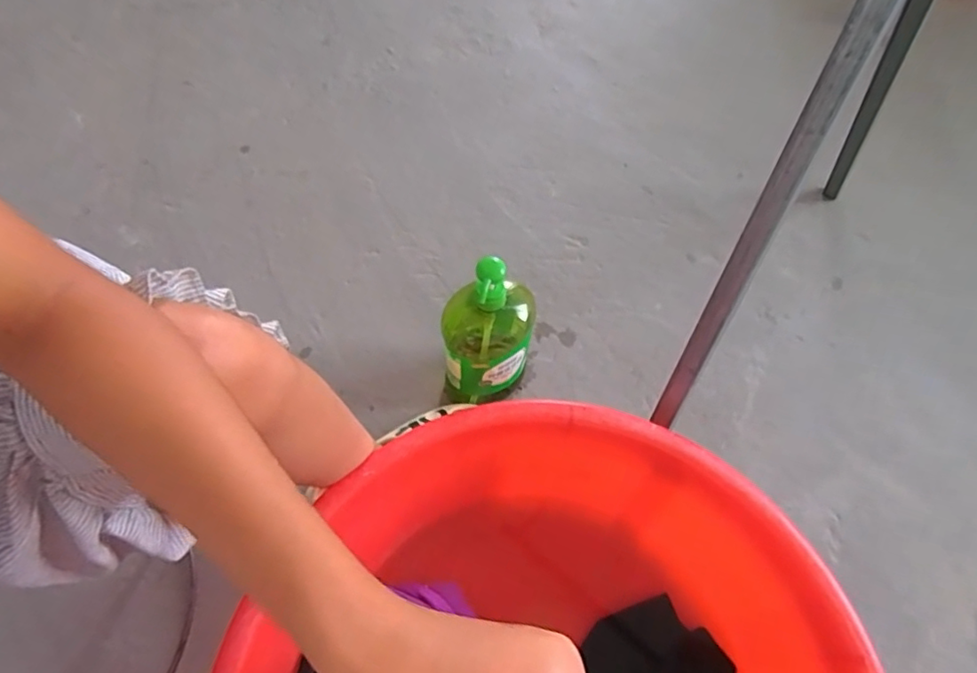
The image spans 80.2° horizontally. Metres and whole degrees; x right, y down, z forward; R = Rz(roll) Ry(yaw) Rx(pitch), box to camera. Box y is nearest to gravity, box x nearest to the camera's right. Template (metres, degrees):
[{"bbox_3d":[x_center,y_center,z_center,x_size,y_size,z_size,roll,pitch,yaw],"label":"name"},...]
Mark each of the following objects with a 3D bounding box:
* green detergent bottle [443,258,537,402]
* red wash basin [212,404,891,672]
[{"bbox_3d":[-0.002,0.002,0.725,0.110,0.260,0.092,6,61,2],"label":"green detergent bottle"},{"bbox_3d":[0.064,0.362,0.555,0.536,0.177,0.555,0,61,-1],"label":"red wash basin"}]

